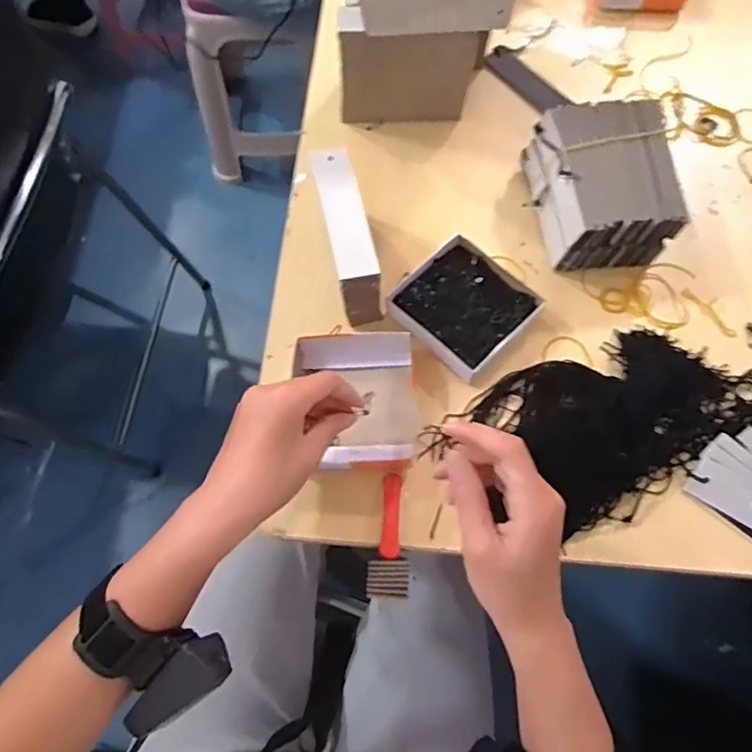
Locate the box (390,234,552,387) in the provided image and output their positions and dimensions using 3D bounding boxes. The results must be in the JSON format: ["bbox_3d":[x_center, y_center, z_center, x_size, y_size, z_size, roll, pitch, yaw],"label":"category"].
[{"bbox_3d":[0.080,-0.061,0.503,0.103,0.035,0.105,42,76,15],"label":"box"}]

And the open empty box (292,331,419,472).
[{"bbox_3d":[-0.016,0.023,0.472,0.096,0.033,0.113,-4,69,0],"label":"open empty box"}]

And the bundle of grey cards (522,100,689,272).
[{"bbox_3d":[0.203,-0.171,0.514,0.110,0.076,0.129,-3,69,0],"label":"bundle of grey cards"}]

